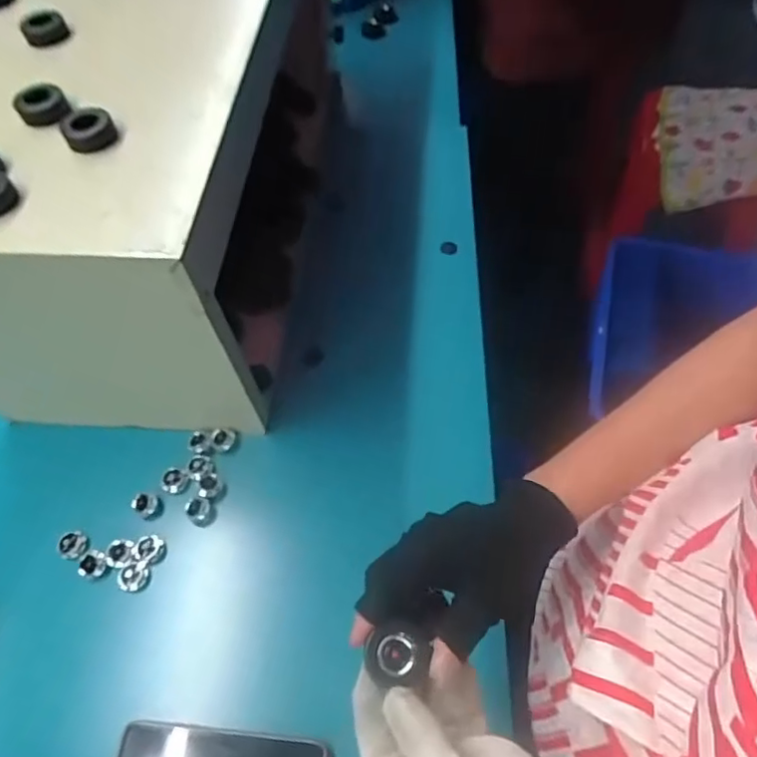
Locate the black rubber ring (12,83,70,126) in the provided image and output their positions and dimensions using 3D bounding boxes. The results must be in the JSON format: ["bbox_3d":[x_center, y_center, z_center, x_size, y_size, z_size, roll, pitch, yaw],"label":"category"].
[{"bbox_3d":[-0.271,-0.218,0.464,0.038,0.016,0.042,-14,59,-6],"label":"black rubber ring"}]

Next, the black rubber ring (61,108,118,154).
[{"bbox_3d":[-0.224,-0.193,0.447,0.038,0.015,0.042,-24,61,-12],"label":"black rubber ring"}]

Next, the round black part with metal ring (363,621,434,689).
[{"bbox_3d":[0.012,0.163,0.345,0.036,0.013,0.032,14,60,11],"label":"round black part with metal ring"}]

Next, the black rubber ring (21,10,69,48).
[{"bbox_3d":[-0.308,-0.323,0.533,0.037,0.017,0.034,-1,59,2],"label":"black rubber ring"}]

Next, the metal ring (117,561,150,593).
[{"bbox_3d":[-0.228,0.185,0.540,0.027,0.009,0.025,-16,59,-7],"label":"metal ring"}]

